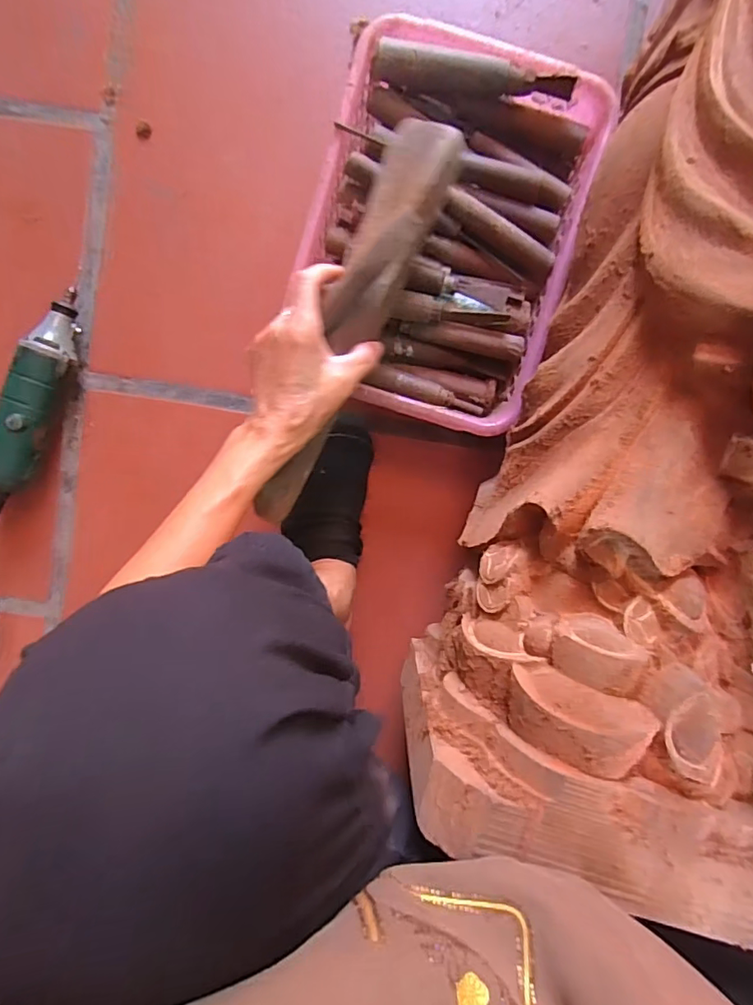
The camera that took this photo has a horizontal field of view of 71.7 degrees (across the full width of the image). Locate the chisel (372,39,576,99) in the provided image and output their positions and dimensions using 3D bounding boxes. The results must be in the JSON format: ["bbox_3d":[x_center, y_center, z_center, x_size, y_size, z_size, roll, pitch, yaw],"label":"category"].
[{"bbox_3d":[0.083,-0.365,0.446,0.169,0.024,0.020,9,95,-1],"label":"chisel"}]

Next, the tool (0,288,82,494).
[{"bbox_3d":[-0.333,-0.119,0.524,0.042,0.063,0.191,24,95,-2],"label":"tool"}]

